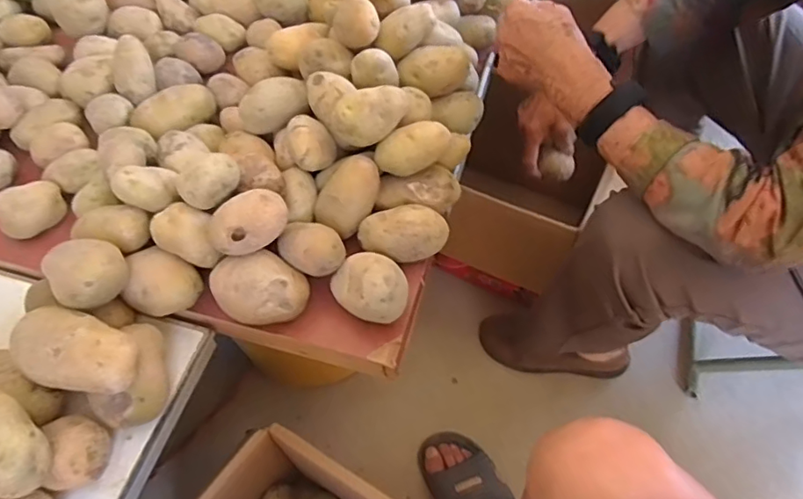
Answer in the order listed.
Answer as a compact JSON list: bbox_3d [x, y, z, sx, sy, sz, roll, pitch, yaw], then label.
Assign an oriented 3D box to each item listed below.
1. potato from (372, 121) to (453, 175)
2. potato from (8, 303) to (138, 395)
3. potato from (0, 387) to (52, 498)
[{"bbox_3d":[0.012,-0.100,0.531,0.072,0.032,0.035,-19,59,-11],"label":"potato"},{"bbox_3d":[-0.267,0.086,0.445,0.108,0.060,0.057,17,59,12],"label":"potato"},{"bbox_3d":[-0.304,0.144,0.413,0.088,0.053,0.043,37,65,22],"label":"potato"}]

